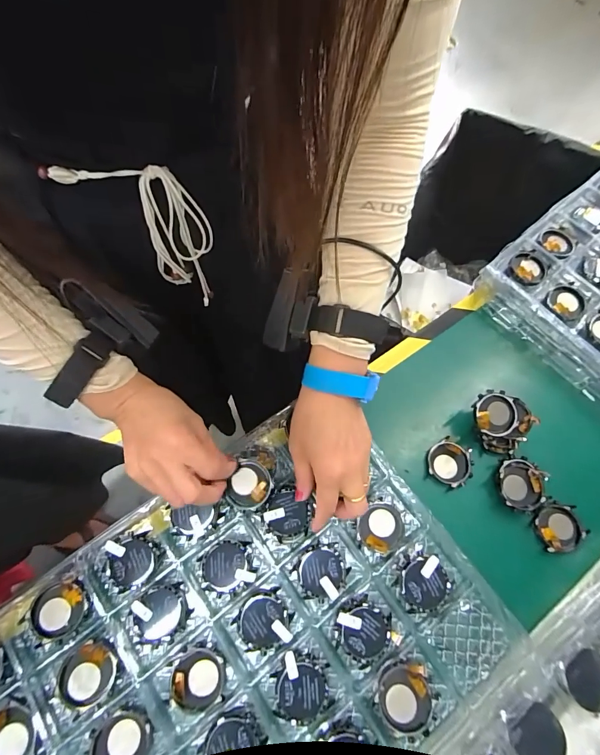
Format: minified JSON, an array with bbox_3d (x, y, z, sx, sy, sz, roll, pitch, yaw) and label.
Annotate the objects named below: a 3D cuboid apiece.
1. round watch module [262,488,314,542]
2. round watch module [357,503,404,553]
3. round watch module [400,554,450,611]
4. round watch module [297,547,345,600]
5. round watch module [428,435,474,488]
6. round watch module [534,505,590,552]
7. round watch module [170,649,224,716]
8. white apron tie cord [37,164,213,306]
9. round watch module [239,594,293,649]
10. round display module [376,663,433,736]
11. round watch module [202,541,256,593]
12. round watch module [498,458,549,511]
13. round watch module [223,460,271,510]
[{"bbox_3d":[-0.012,0.133,0.361,0.044,0.012,0.042,0,69,0],"label":"round watch module"},{"bbox_3d":[0.080,0.146,0.359,0.040,0.010,0.044,0,69,0],"label":"round watch module"},{"bbox_3d":[0.114,0.190,0.341,0.041,0.013,0.041,0,69,0],"label":"round watch module"},{"bbox_3d":[0.020,0.180,0.345,0.041,0.008,0.040,0,69,0],"label":"round watch module"},{"bbox_3d":[0.163,0.093,0.405,0.045,0.014,0.045,0,69,0],"label":"round watch module"},{"bbox_3d":[0.267,0.154,0.379,0.046,0.012,0.041,-7,69,-2],"label":"round watch module"},{"bbox_3d":[-0.087,0.258,0.315,0.042,0.008,0.044,0,69,0],"label":"round watch module"},{"bbox_3d":[-0.136,-0.127,0.350,0.106,0.161,0.024,3,68,-1],"label":"white apron tie cord"},{"bbox_3d":[-0.033,0.218,0.331,0.042,0.006,0.040,0,69,0],"label":"round watch module"},{"bbox_3d":[0.087,0.267,0.309,0.043,0.006,0.044,0,69,0],"label":"round display module"},{"bbox_3d":[-0.070,0.178,0.347,0.043,0.004,0.042,0,69,0],"label":"round watch module"},{"bbox_3d":[0.232,0.112,0.391,0.046,0.019,0.051,2,69,1],"label":"round watch module"},{"bbox_3d":[-0.049,0.104,0.354,0.039,0.016,0.042,0,69,0],"label":"round watch module"}]

